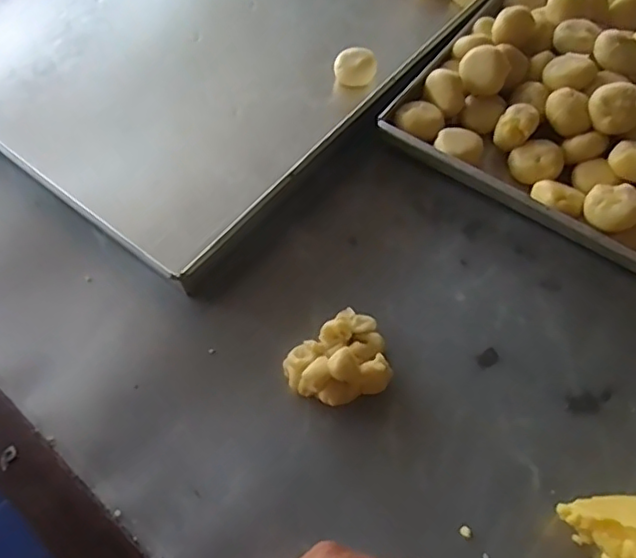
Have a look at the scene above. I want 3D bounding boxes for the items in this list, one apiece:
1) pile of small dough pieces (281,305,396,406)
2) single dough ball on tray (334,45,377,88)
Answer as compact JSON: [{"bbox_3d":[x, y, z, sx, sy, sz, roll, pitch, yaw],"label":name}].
[{"bbox_3d":[0.017,0.057,0.414,0.070,0.030,0.058,-34,65,-19],"label":"pile of small dough pieces"},{"bbox_3d":[0.036,-0.200,0.571,0.038,0.030,0.033,5,60,3],"label":"single dough ball on tray"}]

